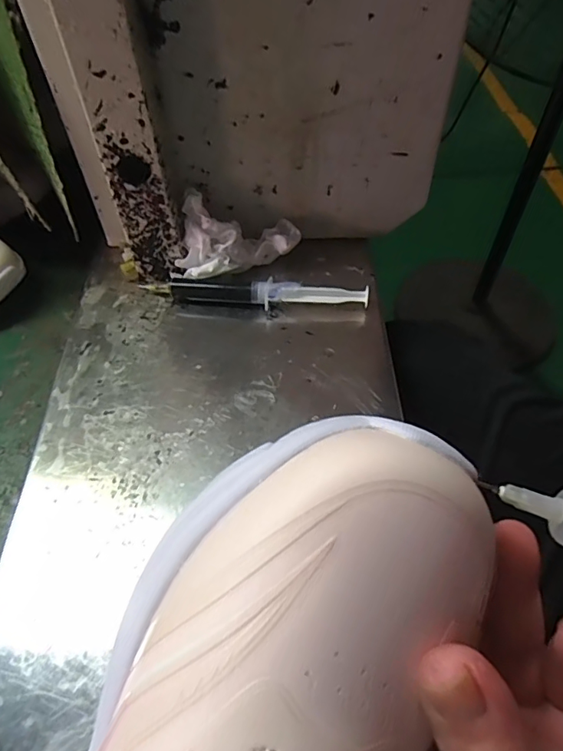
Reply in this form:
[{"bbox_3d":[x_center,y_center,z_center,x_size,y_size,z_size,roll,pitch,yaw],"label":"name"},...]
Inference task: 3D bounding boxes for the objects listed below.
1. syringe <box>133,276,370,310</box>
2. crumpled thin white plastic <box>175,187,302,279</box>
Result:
[{"bbox_3d":[-0.019,-0.062,0.385,0.169,0.018,0.018,2,53,6],"label":"syringe"},{"bbox_3d":[-0.038,-0.111,0.394,0.100,0.060,0.045,-19,53,-10],"label":"crumpled thin white plastic"}]

